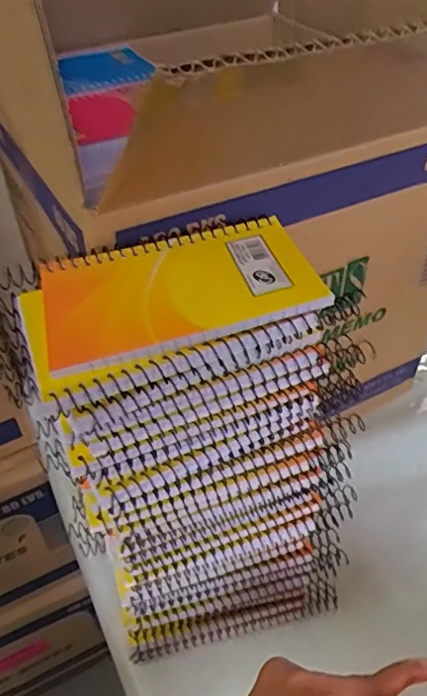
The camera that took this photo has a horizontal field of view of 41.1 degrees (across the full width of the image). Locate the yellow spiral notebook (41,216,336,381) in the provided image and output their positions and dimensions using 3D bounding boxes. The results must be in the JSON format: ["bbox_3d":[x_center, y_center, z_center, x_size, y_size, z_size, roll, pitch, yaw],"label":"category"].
[{"bbox_3d":[-0.017,-0.031,0.277,0.127,0.012,0.080,-12,44,-10],"label":"yellow spiral notebook"}]

